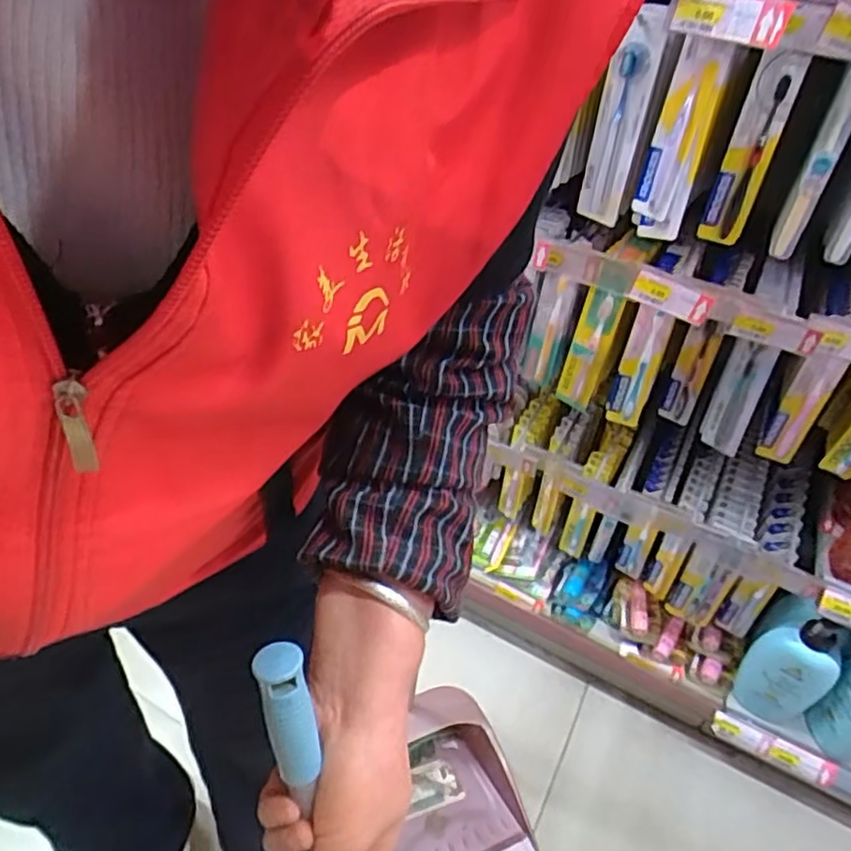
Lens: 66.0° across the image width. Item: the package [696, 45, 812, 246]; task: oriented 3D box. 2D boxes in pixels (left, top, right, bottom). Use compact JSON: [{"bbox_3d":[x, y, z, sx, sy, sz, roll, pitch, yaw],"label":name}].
[{"bbox_3d":[0.380,-0.321,0.770,0.048,0.213,0.028,34,51,29],"label":"package"}]

